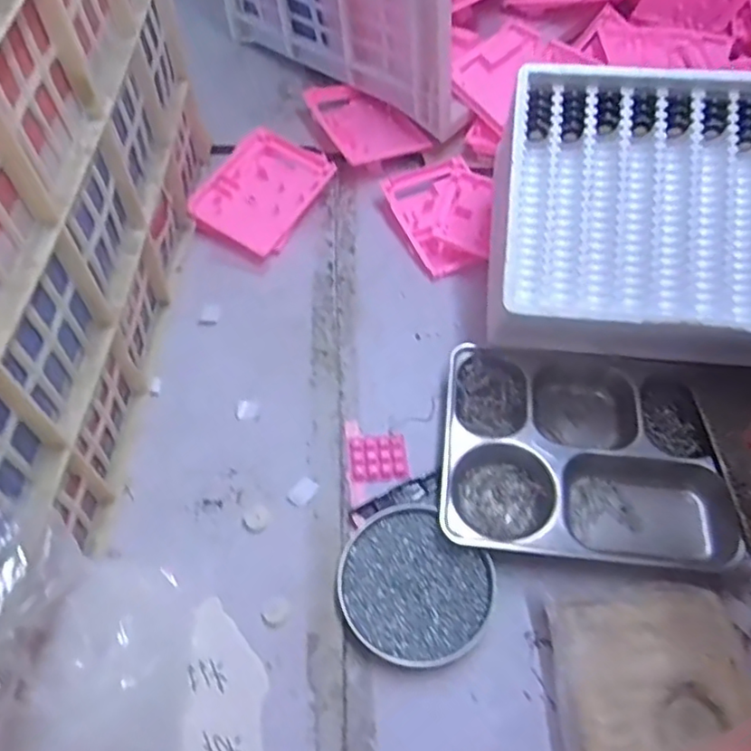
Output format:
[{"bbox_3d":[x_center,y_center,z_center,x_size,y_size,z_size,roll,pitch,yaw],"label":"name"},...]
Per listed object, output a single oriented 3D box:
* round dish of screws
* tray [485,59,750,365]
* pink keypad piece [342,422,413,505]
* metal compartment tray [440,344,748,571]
[{"bbox_3d":[0.033,0.188,0.555,0.138,0.015,0.124,40,65,21],"label":"round dish of screws"},{"bbox_3d":[0.304,-0.160,0.619,0.364,0.118,0.280,7,85,5],"label":"tray"},{"bbox_3d":[0.002,0.085,0.629,0.062,0.007,0.087,-5,58,-4],"label":"pink keypad piece"},{"bbox_3d":[0.204,0.077,0.621,0.271,0.037,0.224,5,58,2],"label":"metal compartment tray"}]

